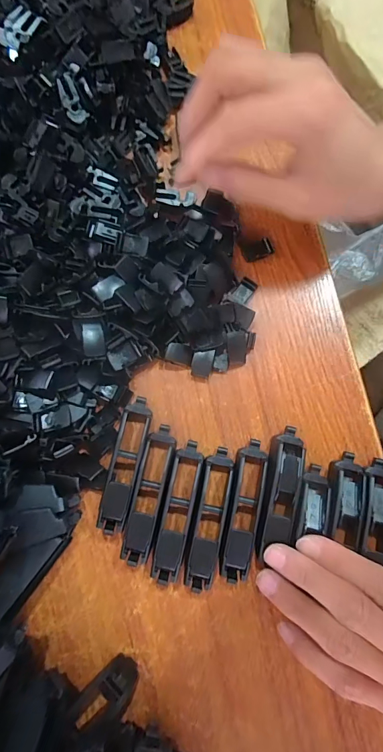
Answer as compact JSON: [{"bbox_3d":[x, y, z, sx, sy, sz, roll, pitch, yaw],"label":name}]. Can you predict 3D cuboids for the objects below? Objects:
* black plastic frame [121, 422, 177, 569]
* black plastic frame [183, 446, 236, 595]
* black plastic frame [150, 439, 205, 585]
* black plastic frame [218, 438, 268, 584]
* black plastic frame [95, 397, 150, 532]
[{"bbox_3d":[-0.023,0.066,0.220,0.016,0.018,0.076,12,80,2],"label":"black plastic frame"},{"bbox_3d":[0.010,0.079,0.218,0.017,0.016,0.075,12,80,2],"label":"black plastic frame"},{"bbox_3d":[-0.007,0.075,0.219,0.017,0.016,0.075,12,80,2],"label":"black plastic frame"},{"bbox_3d":[0.030,0.075,0.219,0.019,0.016,0.075,12,80,2],"label":"black plastic frame"},{"bbox_3d":[-0.038,0.050,0.222,0.019,0.017,0.076,12,80,2],"label":"black plastic frame"}]

